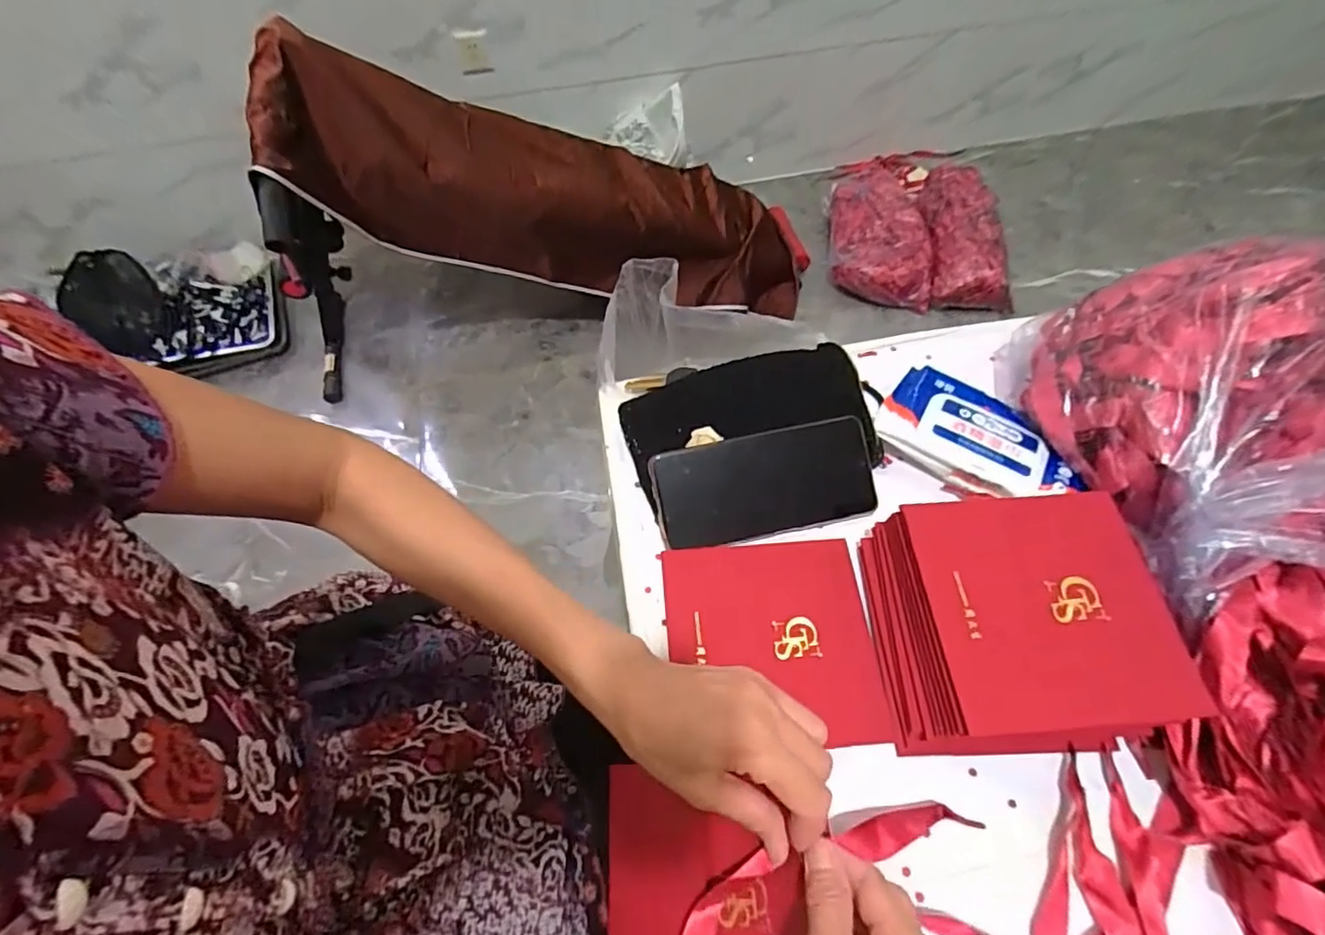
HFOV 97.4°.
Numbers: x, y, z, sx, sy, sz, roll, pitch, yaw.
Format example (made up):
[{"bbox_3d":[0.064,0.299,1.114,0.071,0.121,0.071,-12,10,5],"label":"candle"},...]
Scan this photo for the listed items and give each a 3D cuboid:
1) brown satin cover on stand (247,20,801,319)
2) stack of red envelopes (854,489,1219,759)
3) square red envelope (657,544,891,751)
[{"bbox_3d":[-0.237,-0.644,1.438,1.269,0.268,0.475,7,57,-22],"label":"brown satin cover on stand"},{"bbox_3d":[0.224,0.100,0.375,0.157,0.065,0.144,-2,60,1],"label":"stack of red envelopes"},{"bbox_3d":[0.074,0.119,0.404,0.136,0.015,0.136,-5,60,-1],"label":"square red envelope"}]

